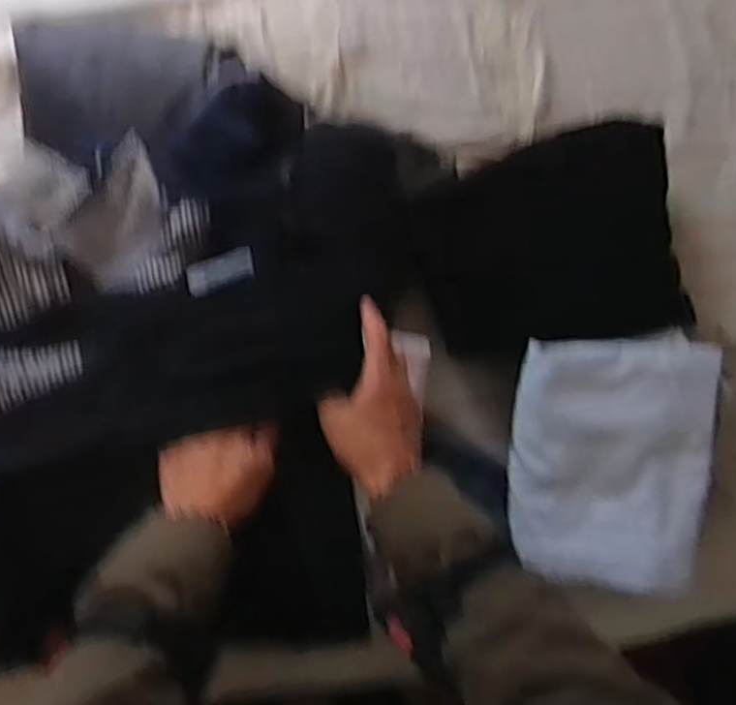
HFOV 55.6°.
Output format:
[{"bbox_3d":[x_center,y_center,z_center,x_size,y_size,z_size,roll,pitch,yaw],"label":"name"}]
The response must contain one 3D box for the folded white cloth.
[{"bbox_3d":[0.283,0.120,0.792,0.227,0.048,0.276,4,83,-4],"label":"folded white cloth"}]

